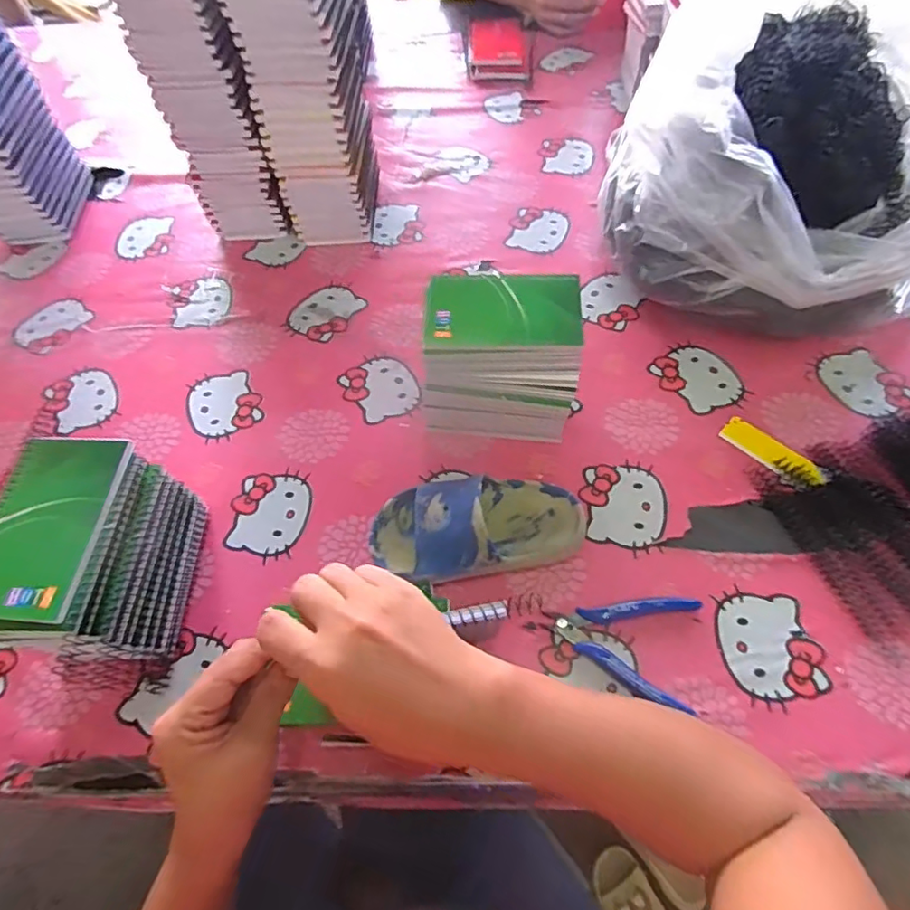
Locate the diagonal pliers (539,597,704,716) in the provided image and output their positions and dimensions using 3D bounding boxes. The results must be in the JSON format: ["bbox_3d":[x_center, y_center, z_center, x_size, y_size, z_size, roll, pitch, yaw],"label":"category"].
[{"bbox_3d":[0.128,0.142,0.428,0.110,0.013,0.080,11,62,10],"label":"diagonal pliers"}]

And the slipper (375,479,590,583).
[{"bbox_3d":[0.019,0.057,0.458,0.180,0.057,0.085,-9,60,-1],"label":"slipper"}]

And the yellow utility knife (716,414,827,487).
[{"bbox_3d":[0.287,-0.002,0.501,0.029,0.006,0.091,-40,65,-17],"label":"yellow utility knife"}]

